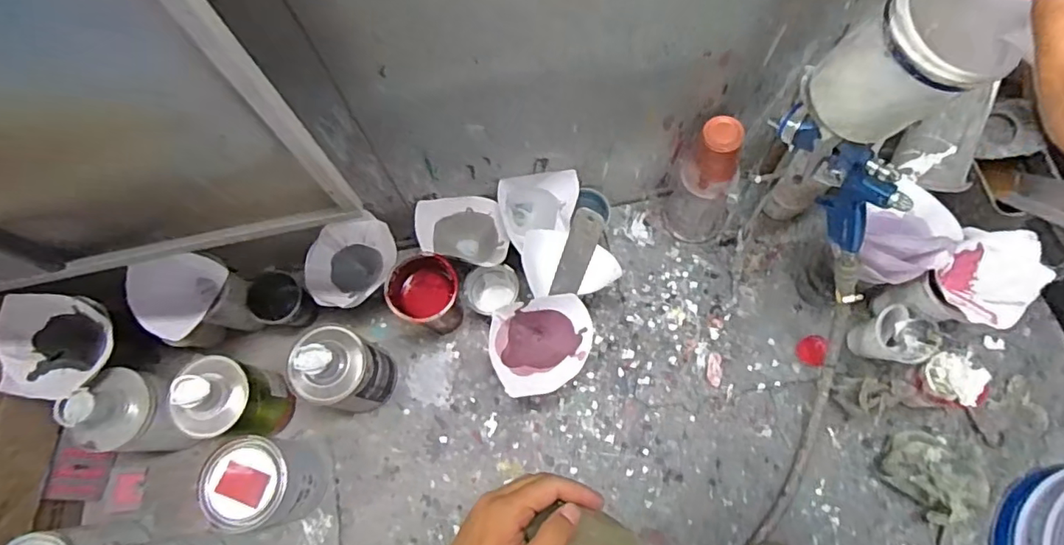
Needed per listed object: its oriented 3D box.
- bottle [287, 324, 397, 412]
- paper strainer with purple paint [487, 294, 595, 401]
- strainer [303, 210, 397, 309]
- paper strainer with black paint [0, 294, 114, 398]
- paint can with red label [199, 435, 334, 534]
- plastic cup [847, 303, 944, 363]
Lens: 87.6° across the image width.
[{"bbox_3d":[-0.246,0.130,0.732,0.088,0.189,0.092,0,73,1],"label":"bottle"},{"bbox_3d":[0.012,0.093,0.670,0.118,0.080,0.111,-3,73,1],"label":"paper strainer with purple paint"},{"bbox_3d":[-0.241,-0.009,0.755,0.114,0.081,0.131,21,74,8],"label":"strainer"},{"bbox_3d":[-0.562,0.089,0.658,0.096,0.085,0.123,-4,73,0],"label":"paper strainer with black paint"},{"bbox_3d":[-0.336,0.268,0.719,0.111,0.137,0.107,-4,73,0],"label":"paint can with red label"},{"bbox_3d":[0.476,0.089,0.738,0.069,0.113,0.065,12,73,5],"label":"plastic cup"}]

